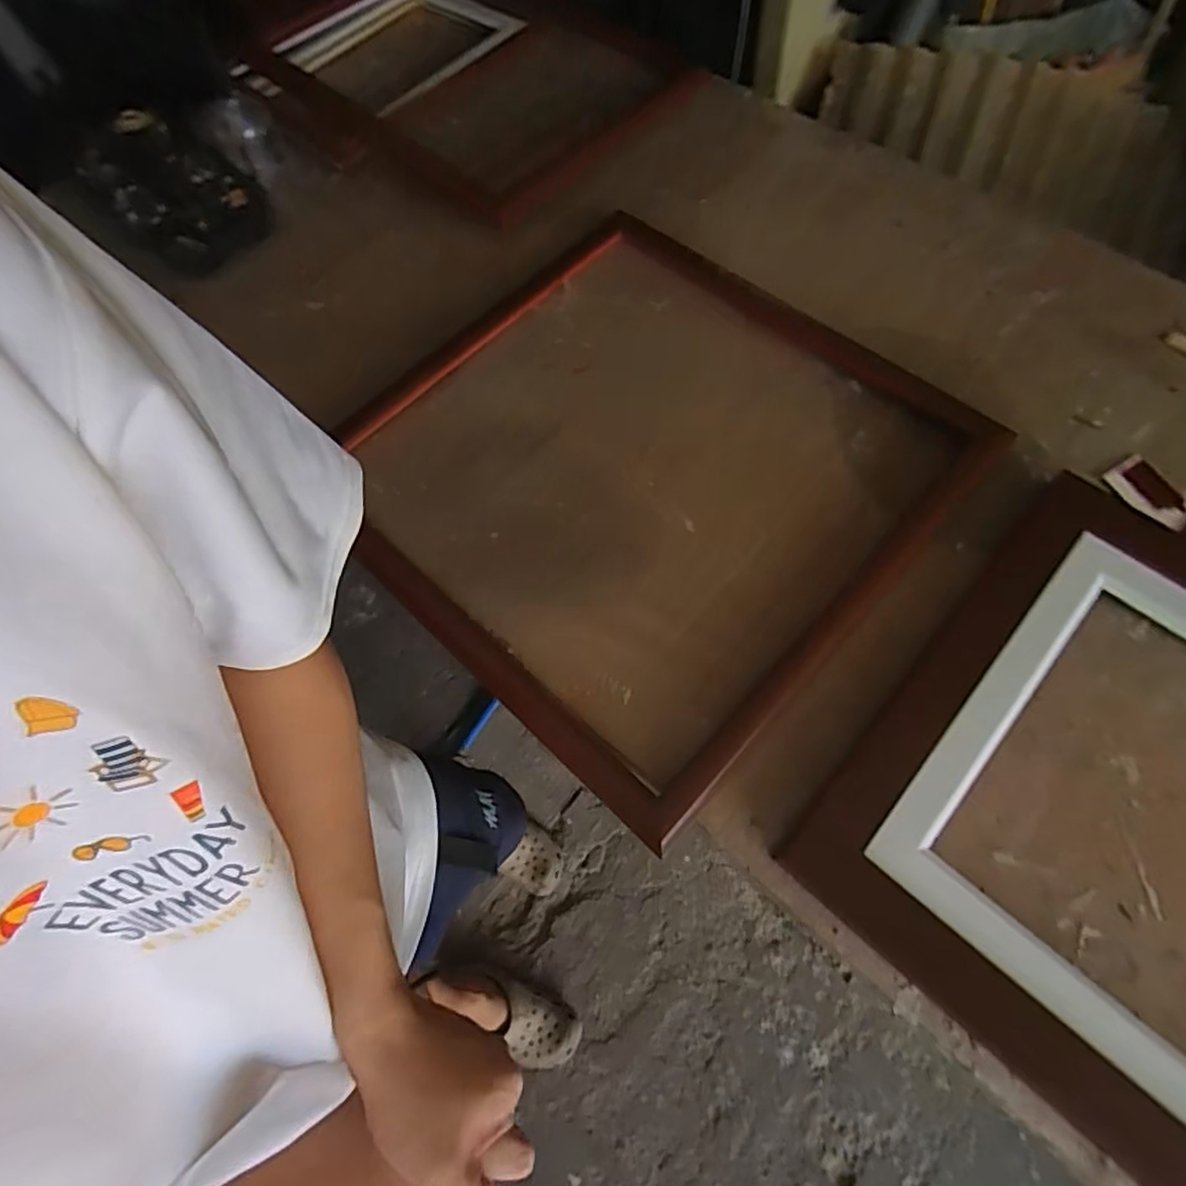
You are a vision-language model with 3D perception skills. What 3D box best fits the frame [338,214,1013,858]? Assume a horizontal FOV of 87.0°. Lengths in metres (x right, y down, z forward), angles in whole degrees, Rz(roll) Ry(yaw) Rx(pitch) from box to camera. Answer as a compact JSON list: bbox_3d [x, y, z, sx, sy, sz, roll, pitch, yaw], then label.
[{"bbox_3d":[0.048,-0.149,0.702,0.591,0.022,0.575,41,75,18],"label":"frame"}]

